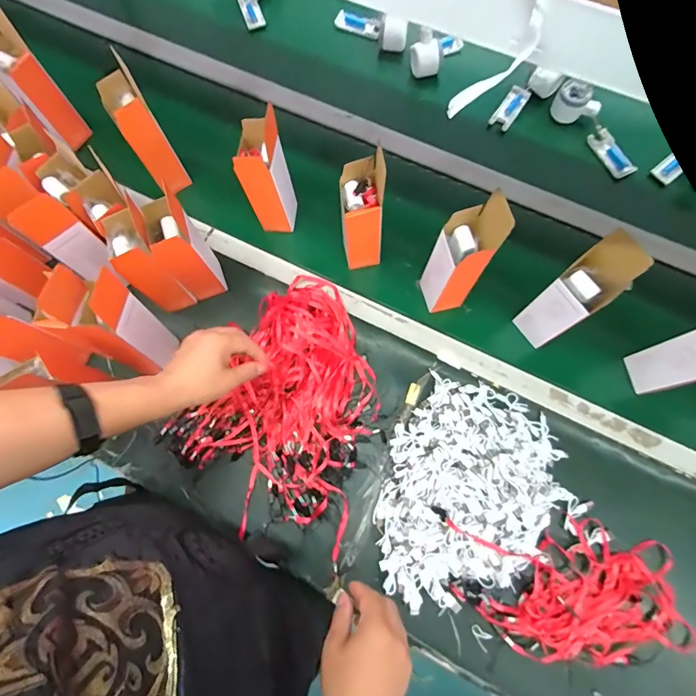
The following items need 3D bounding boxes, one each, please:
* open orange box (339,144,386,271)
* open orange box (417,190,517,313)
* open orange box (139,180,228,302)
[{"bbox_3d":[0.024,-0.215,0.675,0.064,0.200,0.092,0,74,2],"label":"open orange box"},{"bbox_3d":[0.165,-0.131,0.633,0.084,0.224,0.086,-14,74,-2],"label":"open orange box"},{"bbox_3d":[-0.255,-0.144,0.668,0.058,0.207,0.071,-14,74,-2],"label":"open orange box"}]

